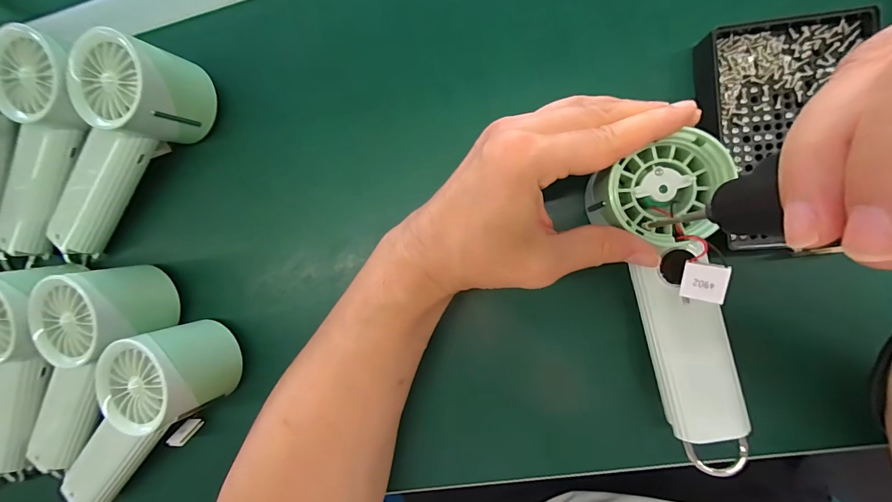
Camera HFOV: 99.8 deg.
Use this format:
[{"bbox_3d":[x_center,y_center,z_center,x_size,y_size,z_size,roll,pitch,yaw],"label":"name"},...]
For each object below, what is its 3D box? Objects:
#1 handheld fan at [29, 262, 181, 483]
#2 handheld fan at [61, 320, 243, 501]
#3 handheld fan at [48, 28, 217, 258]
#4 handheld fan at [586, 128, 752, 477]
[{"bbox_3d":[-0.275,0.093,0.275,0.064,0.059,0.187,39,95,7],"label":"handheld fan"},{"bbox_3d":[-0.232,0.124,0.273,0.177,0.067,0.060,-42,84,6],"label":"handheld fan"},{"bbox_3d":[-0.247,-0.076,0.273,0.172,0.059,0.064,-42,84,6],"label":"handheld fan"},{"bbox_3d":[0.131,0.032,0.211,0.068,0.032,0.182,-14,96,8],"label":"handheld fan"}]

